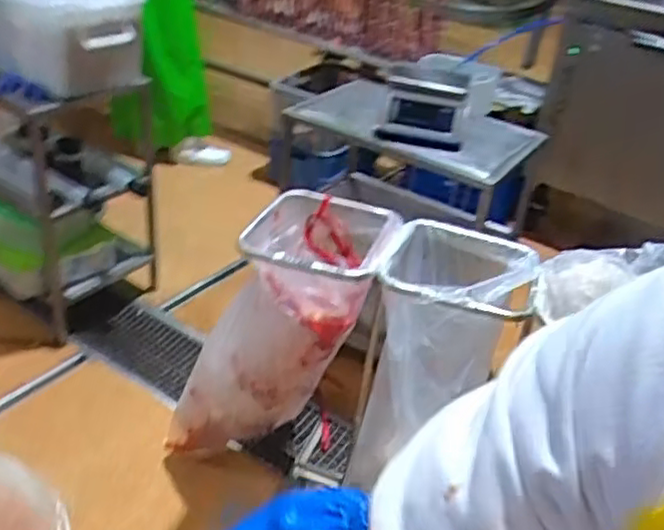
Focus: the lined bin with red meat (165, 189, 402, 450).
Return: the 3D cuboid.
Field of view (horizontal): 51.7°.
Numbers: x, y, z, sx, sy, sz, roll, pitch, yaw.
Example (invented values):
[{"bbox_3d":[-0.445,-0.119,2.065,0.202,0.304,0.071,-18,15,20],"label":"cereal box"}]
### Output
[{"bbox_3d":[-0.171,0.193,1.643,0.293,0.816,0.303,23,29,-19],"label":"lined bin with red meat"}]

